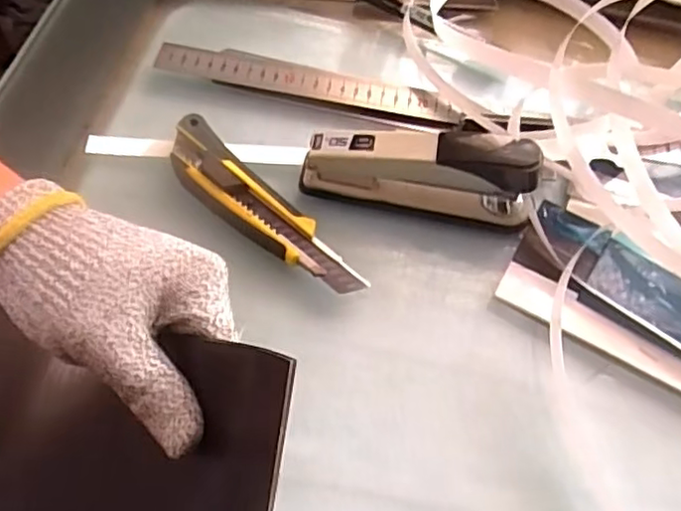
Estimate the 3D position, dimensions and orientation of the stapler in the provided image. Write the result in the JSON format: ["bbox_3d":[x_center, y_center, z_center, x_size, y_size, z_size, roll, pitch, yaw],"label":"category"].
[{"bbox_3d":[0.051,-0.055,0.418,0.146,0.059,0.032,11,60,3],"label":"stapler"}]

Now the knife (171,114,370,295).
[{"bbox_3d":[-0.054,-0.026,0.416,0.161,0.025,0.039,41,66,19],"label":"knife"}]

